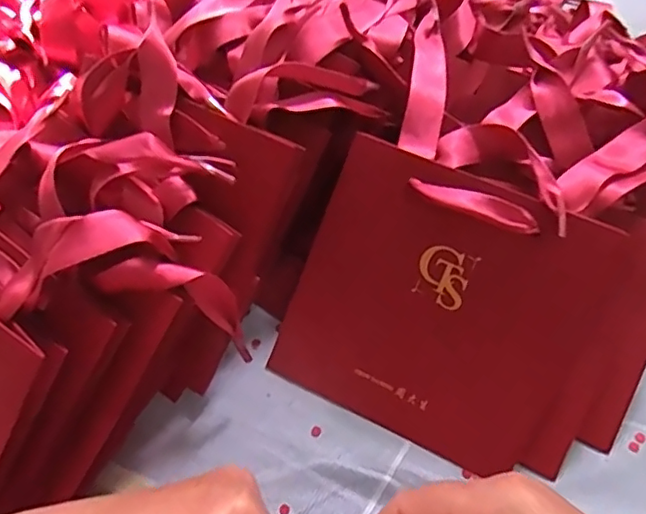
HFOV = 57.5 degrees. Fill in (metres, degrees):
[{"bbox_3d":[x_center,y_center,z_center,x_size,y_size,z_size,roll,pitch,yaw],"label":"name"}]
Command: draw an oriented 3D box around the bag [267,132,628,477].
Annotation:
[{"bbox_3d":[0.055,0.026,0.299,0.137,0.005,0.137,24,102,16],"label":"bag"}]

